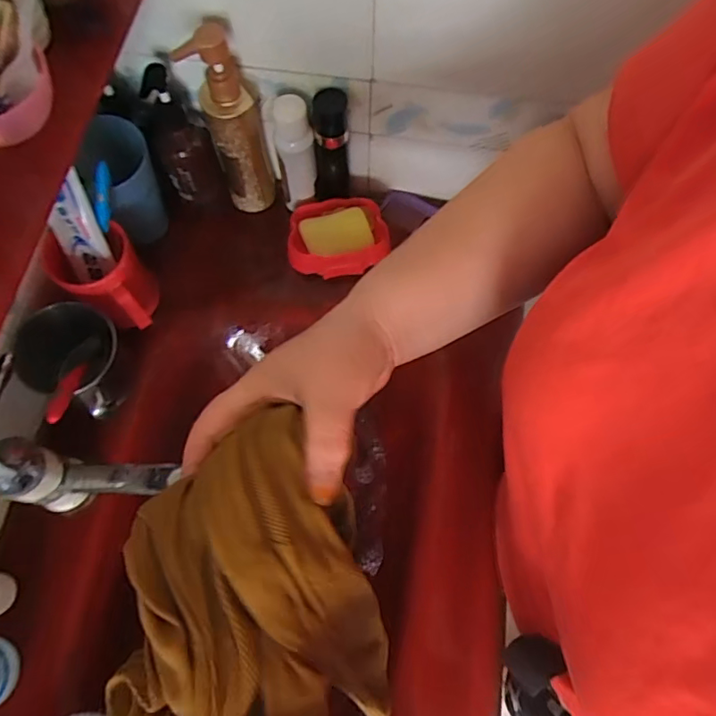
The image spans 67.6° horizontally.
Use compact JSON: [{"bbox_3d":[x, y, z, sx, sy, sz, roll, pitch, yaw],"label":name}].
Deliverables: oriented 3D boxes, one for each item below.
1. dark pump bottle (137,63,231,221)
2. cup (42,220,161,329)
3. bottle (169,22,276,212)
[{"bbox_3d":[-0.202,-0.239,0.596,0.068,0.170,0.072,-29,72,-10],"label":"dark pump bottle"},{"bbox_3d":[-0.267,-0.080,0.570,0.083,0.092,0.091,0,70,0],"label":"cup"},{"bbox_3d":[-0.133,-0.248,0.576,0.061,0.221,0.056,-10,70,-3],"label":"bottle"}]

